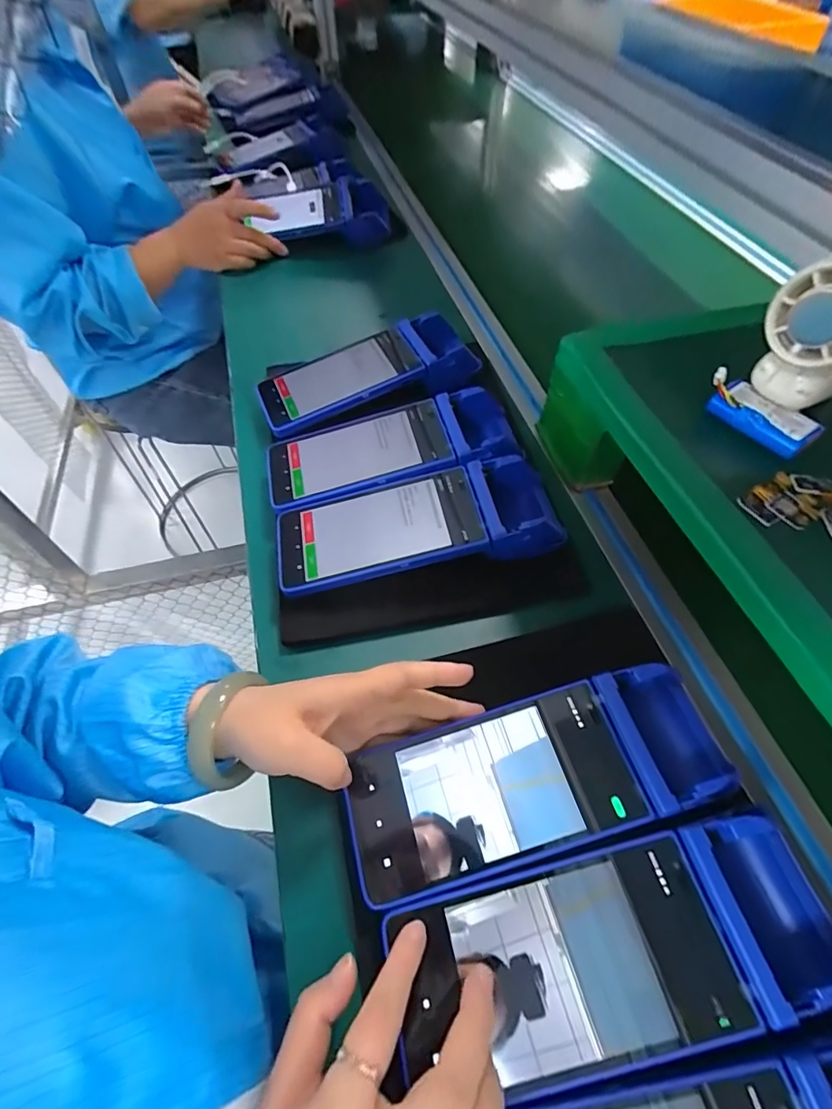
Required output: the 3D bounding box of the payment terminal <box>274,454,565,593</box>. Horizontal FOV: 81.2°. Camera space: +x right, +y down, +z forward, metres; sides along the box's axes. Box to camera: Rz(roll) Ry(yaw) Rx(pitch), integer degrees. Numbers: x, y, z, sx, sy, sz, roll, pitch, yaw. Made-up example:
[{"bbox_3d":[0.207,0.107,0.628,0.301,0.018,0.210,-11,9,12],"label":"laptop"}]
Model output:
[{"bbox_3d":[0.004,-0.021,0.390,0.229,0.060,0.086,-7,58,-9],"label":"payment terminal"}]

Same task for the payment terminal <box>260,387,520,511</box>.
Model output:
[{"bbox_3d":[-0.019,-0.099,0.443,0.226,0.050,0.094,-9,59,-10],"label":"payment terminal"}]

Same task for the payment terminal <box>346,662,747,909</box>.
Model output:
[{"bbox_3d":[0.071,0.130,0.288,0.222,0.037,0.078,-17,60,-4],"label":"payment terminal"}]

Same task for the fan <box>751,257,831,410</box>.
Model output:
[{"bbox_3d":[0.246,-0.134,0.289,0.071,0.087,0.058,-31,65,-21],"label":"fan"}]

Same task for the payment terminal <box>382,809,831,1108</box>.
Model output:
[{"bbox_3d":[0.092,0.196,0.241,0.220,0.036,0.082,-12,59,-1],"label":"payment terminal"}]

